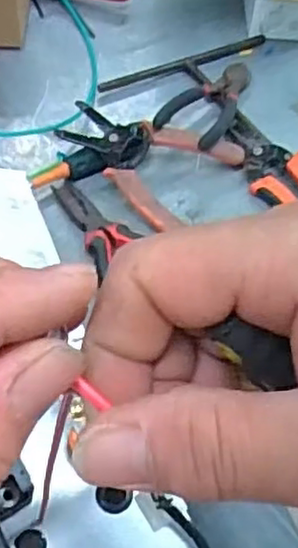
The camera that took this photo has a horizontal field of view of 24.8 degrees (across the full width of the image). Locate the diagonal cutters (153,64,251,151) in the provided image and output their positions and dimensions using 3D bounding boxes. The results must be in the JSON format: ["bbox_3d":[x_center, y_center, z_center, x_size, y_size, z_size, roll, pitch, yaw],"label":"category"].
[{"bbox_3d":[0.061,-0.162,0.623,0.056,0.034,0.152,24,55,13],"label":"diagonal cutters"}]

